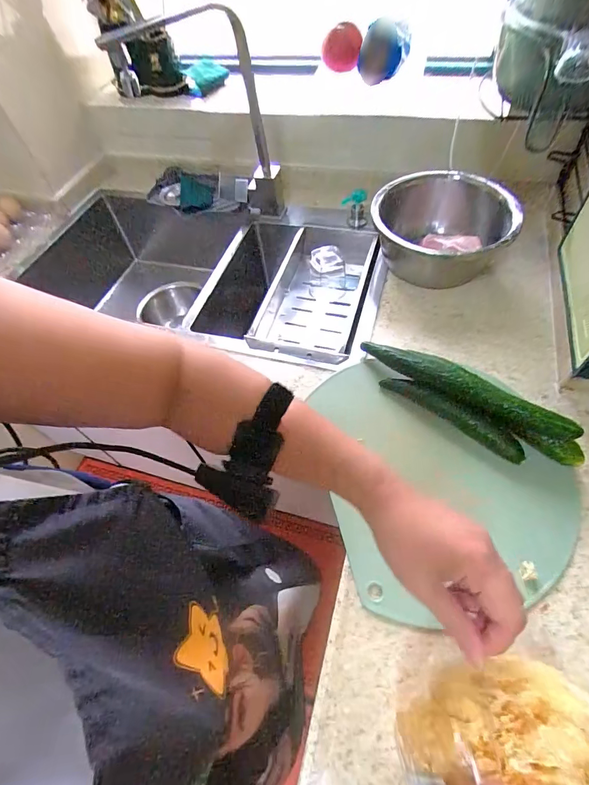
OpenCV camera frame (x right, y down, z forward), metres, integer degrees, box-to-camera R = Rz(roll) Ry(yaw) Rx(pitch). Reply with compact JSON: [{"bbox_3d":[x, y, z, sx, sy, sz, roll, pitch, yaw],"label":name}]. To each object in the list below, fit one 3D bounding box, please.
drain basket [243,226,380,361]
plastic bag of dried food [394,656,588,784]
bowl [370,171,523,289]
[{"bbox_3d":[0.041,-0.180,0.705,0.183,0.096,0.306,11,58,12],"label":"drain basket"},{"bbox_3d":[0.143,0.229,0.242,0.137,0.054,0.090,3,58,7],"label":"plastic bag of dried food"},{"bbox_3d":[0.243,-0.270,0.641,0.213,0.117,0.213,-2,57,3],"label":"bowl"}]

